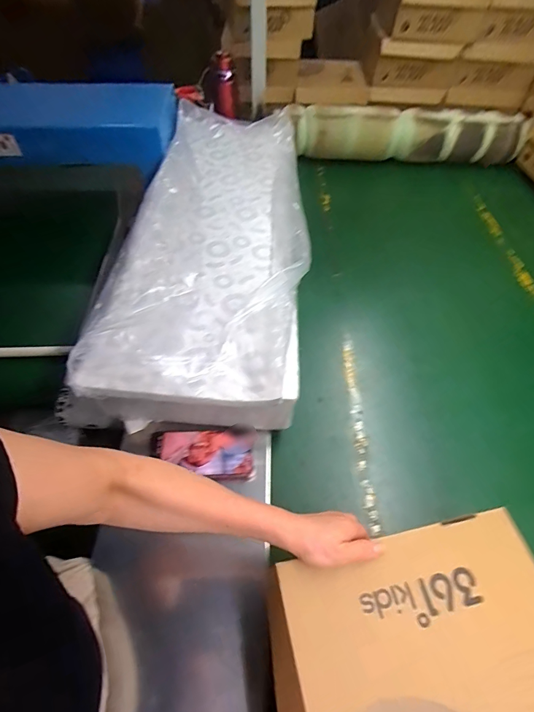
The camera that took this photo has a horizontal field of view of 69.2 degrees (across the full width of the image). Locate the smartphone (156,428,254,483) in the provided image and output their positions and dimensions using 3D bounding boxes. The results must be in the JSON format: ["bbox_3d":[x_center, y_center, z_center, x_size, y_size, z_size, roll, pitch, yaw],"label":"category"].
[{"bbox_3d":[-0.098,0.154,0.599,0.148,0.011,0.080,-4,54,-4],"label":"smartphone"}]

